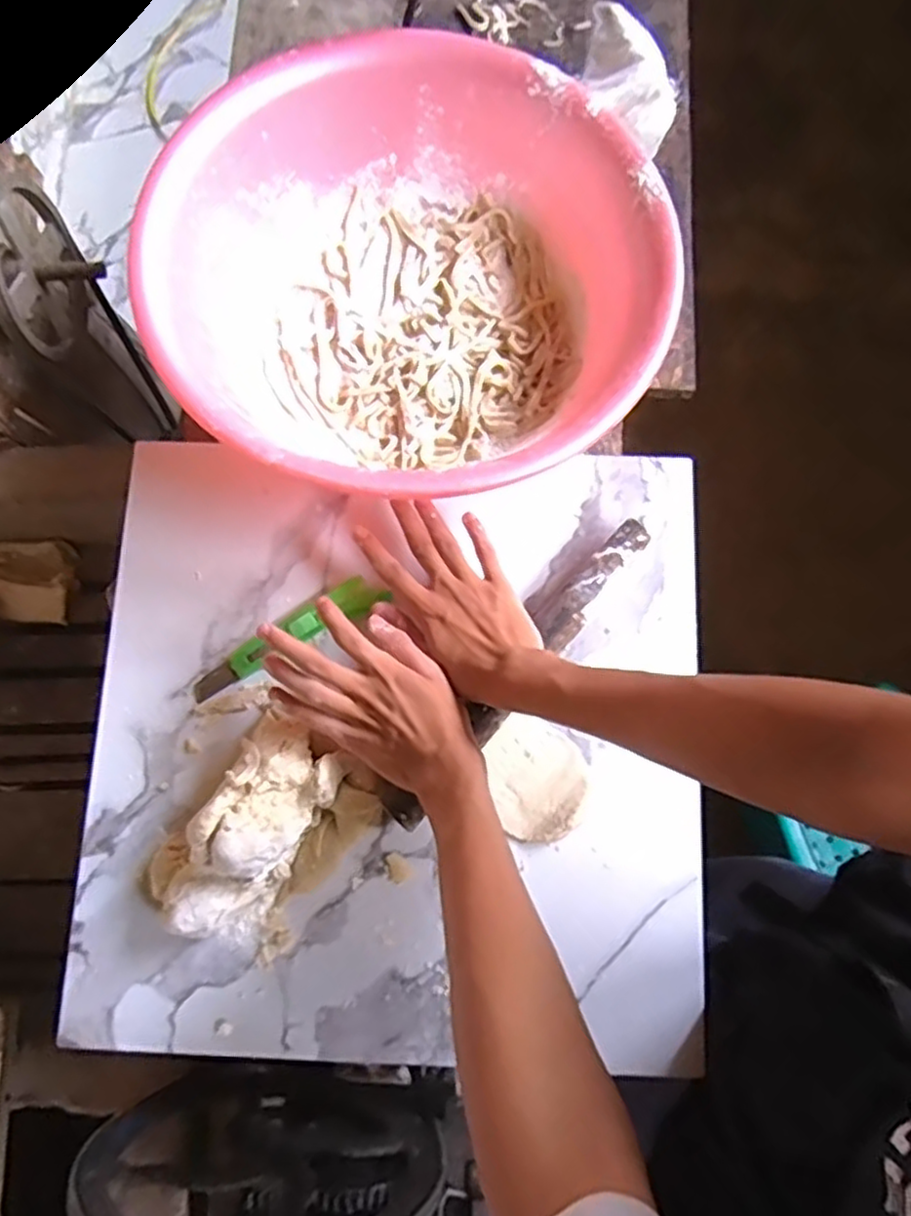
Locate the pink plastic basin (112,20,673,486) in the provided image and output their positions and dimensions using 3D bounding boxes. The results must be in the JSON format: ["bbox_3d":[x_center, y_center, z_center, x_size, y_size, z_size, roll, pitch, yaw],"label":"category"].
[{"bbox_3d":[-0.032,-0.263,0.592,0.393,0.121,0.392,0,77,-1],"label":"pink plastic basin"}]

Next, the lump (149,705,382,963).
[{"bbox_3d":[-0.148,0.174,0.531,0.116,0.074,0.160,35,79,7],"label":"lump"}]

